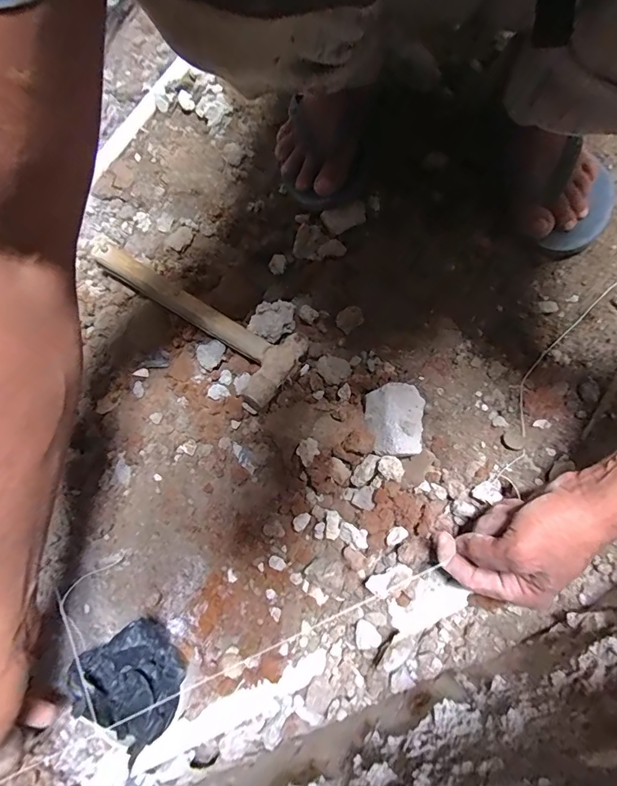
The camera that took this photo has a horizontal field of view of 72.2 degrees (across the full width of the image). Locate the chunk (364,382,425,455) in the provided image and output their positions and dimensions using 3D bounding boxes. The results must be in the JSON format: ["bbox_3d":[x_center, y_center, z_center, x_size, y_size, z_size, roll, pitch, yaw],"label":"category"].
[{"bbox_3d":[0.088,0.027,0.433,0.059,0.044,0.076,3,73,4],"label":"chunk"}]

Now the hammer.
[{"bbox_3d":[-0.133,-0.099,0.472,0.284,0.037,0.086,38,82,12],"label":"hammer"}]

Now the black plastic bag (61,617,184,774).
[{"bbox_3d":[-0.156,0.262,0.380,0.091,0.047,0.095,-36,75,-8],"label":"black plastic bag"}]

